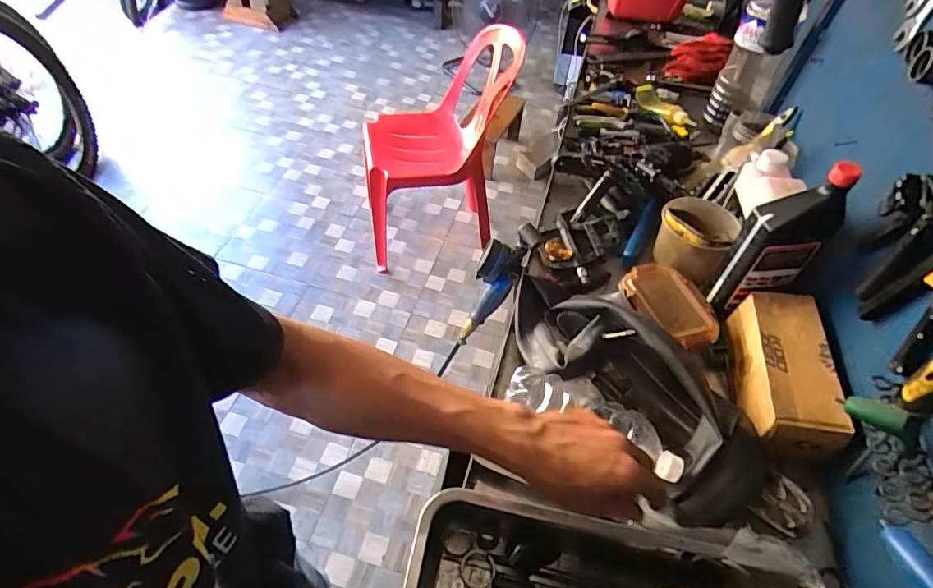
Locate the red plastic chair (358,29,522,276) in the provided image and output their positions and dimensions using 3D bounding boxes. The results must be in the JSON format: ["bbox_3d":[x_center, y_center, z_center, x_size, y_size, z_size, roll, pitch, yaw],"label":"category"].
[{"bbox_3d":[-0.111,-0.525,1.801,0.487,0.786,0.441,-4,51,-8],"label":"red plastic chair"}]

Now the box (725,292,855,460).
[{"bbox_3d":[0.417,0.100,0.671,0.089,0.081,0.224,12,51,4],"label":"box"}]

